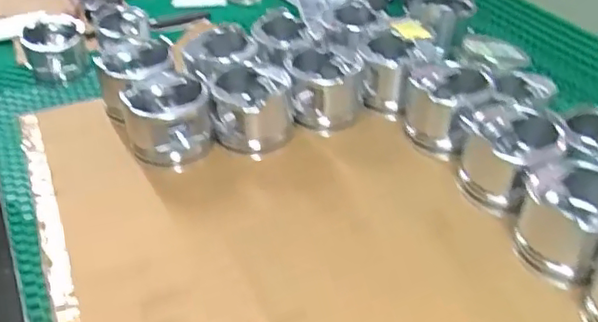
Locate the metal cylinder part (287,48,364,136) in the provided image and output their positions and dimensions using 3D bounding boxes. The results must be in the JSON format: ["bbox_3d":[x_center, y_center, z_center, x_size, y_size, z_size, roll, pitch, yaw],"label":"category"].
[{"bbox_3d":[0.032,-0.088,0.764,0.092,0.075,0.094,2,35,4],"label":"metal cylinder part"}]

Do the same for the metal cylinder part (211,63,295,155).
[{"bbox_3d":[-0.054,-0.057,0.727,0.093,0.082,0.092,2,35,4],"label":"metal cylinder part"}]

